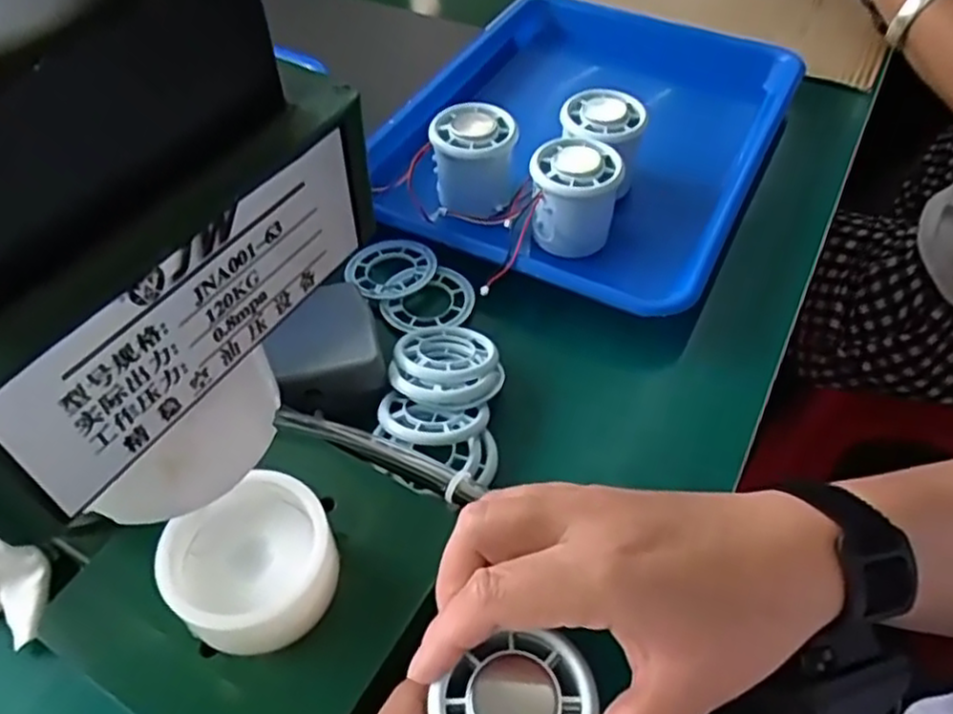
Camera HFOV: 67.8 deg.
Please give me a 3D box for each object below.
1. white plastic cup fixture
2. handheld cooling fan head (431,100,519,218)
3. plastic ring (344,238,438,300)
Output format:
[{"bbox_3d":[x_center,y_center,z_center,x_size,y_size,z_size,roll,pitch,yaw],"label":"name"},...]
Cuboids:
[{"bbox_3d":[-0.086,0.077,0.267,0.062,0.029,0.060,-1,50,1],"label":"white plastic cup fixture"},{"bbox_3d":[-0.001,-0.129,0.466,0.054,0.055,0.051,-3,50,-1],"label":"handheld cooling fan head"},{"bbox_3d":[-0.053,-0.055,0.439,0.047,0.005,0.052,33,58,25],"label":"plastic ring"}]

